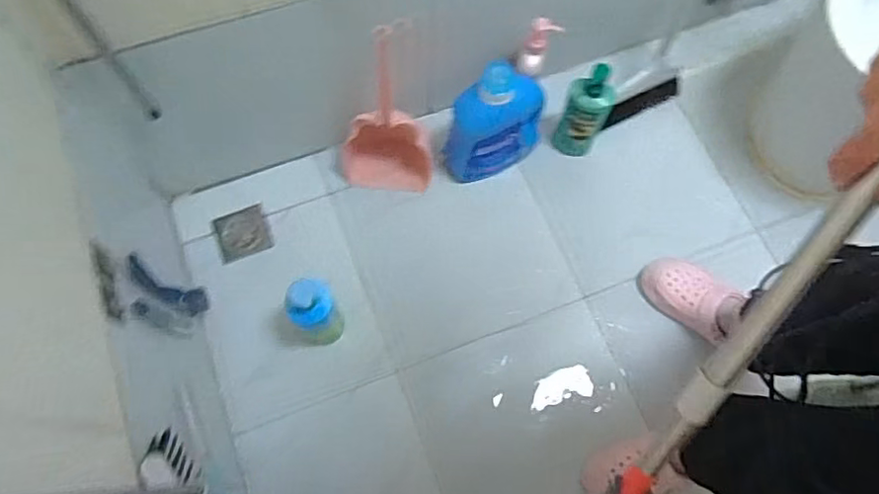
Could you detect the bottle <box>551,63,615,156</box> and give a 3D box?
[{"bbox_3d":[0.293,-0.271,1.235,0.088,0.267,0.074,28,71,8],"label":"bottle"}]

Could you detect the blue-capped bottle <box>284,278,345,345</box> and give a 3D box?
[{"bbox_3d":[-0.225,0.124,1.103,0.071,0.225,0.077,0,69,-3],"label":"blue-capped bottle"}]

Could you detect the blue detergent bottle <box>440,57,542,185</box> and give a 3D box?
[{"bbox_3d":[0.120,-0.250,1.195,0.208,0.303,0.091,-22,72,-10],"label":"blue detergent bottle"}]

